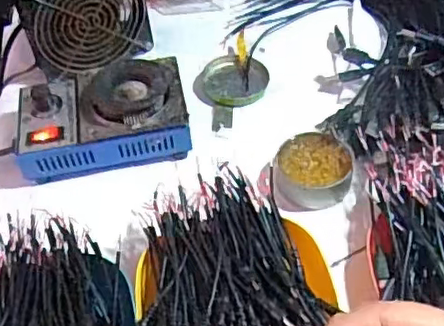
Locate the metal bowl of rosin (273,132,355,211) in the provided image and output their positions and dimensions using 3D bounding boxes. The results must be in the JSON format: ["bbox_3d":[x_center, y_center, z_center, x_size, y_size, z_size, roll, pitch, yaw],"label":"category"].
[{"bbox_3d":[0.078,0.008,0.521,0.064,0.025,0.069,-2,50,3],"label":"metal bowl of rosin"}]

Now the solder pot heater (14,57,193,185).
[{"bbox_3d":[-0.107,-0.040,0.558,0.151,0.057,0.104,-8,50,-2],"label":"solder pot heater"}]

